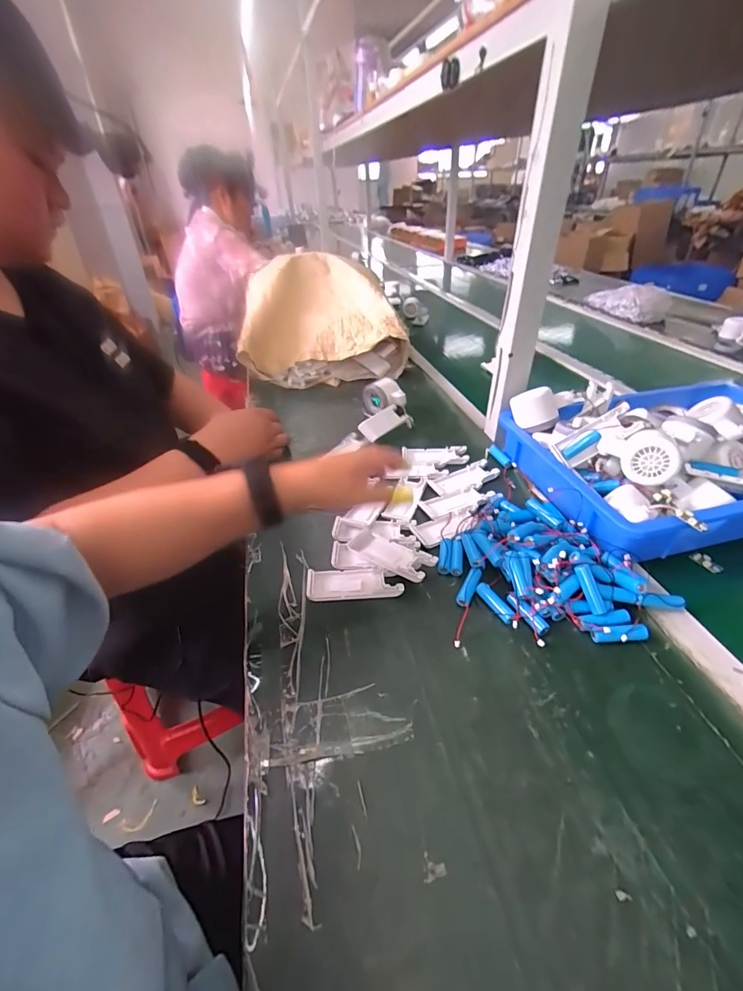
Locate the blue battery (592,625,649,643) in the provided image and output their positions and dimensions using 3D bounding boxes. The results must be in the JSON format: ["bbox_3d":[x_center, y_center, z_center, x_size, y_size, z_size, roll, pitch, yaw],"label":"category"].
[{"bbox_3d":[0.243,0.137,0.403,0.053,0.014,0.014,-5,38,-3],"label":"blue battery"}]

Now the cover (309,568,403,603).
[{"bbox_3d":[-0.019,0.099,0.467,0.104,0.009,0.040,-2,38,0],"label":"cover"}]

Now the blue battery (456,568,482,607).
[{"bbox_3d":[0.108,0.101,0.458,0.015,0.013,0.049,18,42,24],"label":"blue battery"}]

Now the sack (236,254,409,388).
[{"bbox_3d":[-0.127,-0.462,1.049,0.356,0.183,0.448,-6,38,-5],"label":"sack"}]

